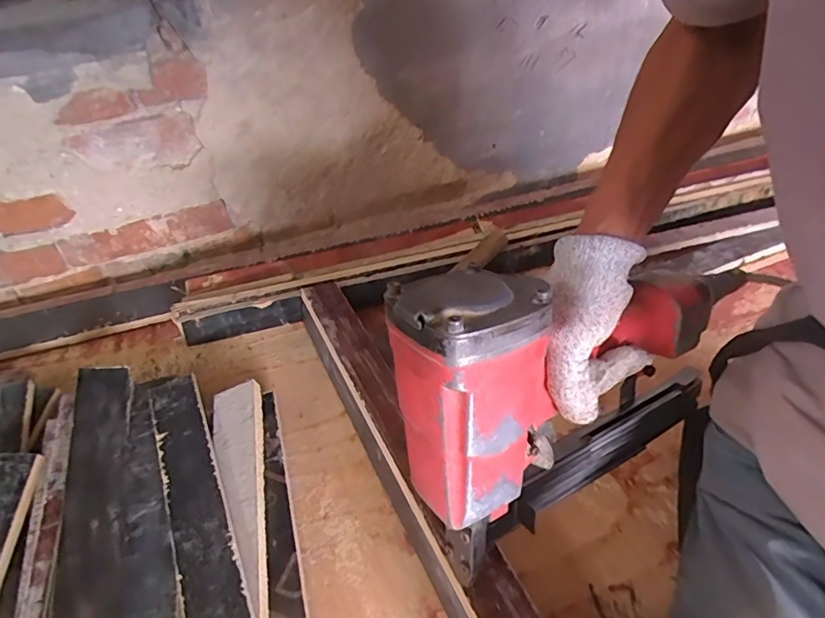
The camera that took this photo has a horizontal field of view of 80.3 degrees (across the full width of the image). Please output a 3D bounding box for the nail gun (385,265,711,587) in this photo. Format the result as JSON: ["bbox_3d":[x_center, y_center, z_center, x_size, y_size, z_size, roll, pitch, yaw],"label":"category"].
[{"bbox_3d":[0.119,0.043,0.365,0.296,0.240,0.081,-29,44,-26],"label":"nail gun"}]

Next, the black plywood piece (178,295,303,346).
[{"bbox_3d":[-0.218,0.016,0.635,0.149,0.048,0.011,-13,44,-7],"label":"black plywood piece"}]

